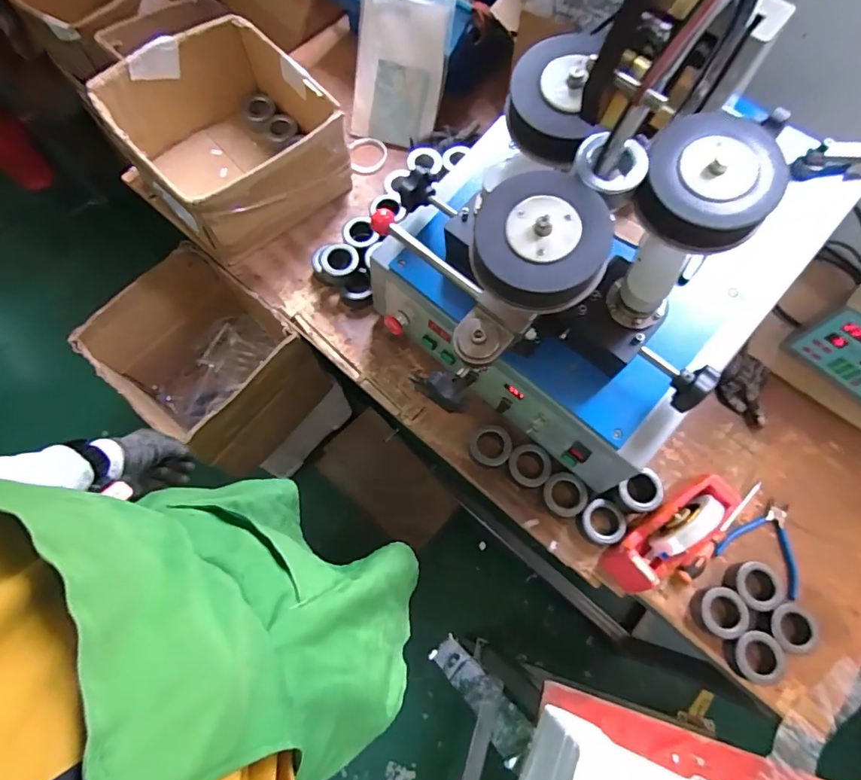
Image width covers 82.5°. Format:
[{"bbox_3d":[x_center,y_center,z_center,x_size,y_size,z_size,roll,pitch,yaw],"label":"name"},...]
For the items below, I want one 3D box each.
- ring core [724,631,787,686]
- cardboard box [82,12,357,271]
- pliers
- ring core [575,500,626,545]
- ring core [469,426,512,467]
[{"bbox_3d":[0.473,0.390,0.718,0.068,0.043,0.070,0,71,0],"label":"ring core"},{"bbox_3d":[-0.366,-0.452,0.910,0.321,0.195,0.329,-40,76,-13],"label":"cardboard box"},{"bbox_3d":[0.543,0.241,0.796,0.136,0.022,0.135,30,73,10],"label":"pliers"},{"bbox_3d":[0.271,0.210,0.779,0.069,0.033,0.067,0,71,0],"label":"ring core"},{"bbox_3d":[0.100,0.093,0.818,0.068,0.035,0.067,0,71,0],"label":"ring core"}]

